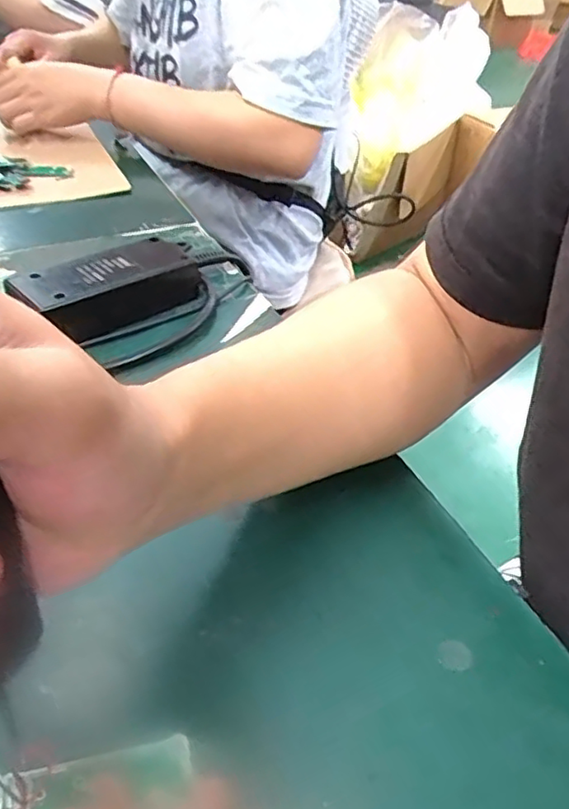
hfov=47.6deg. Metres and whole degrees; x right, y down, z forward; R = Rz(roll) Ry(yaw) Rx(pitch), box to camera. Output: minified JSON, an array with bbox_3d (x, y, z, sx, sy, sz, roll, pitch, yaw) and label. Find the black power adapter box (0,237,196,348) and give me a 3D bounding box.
[{"bbox_3d":[-0.113,-0.076,0.428,0.120,0.034,0.051,-31,49,-34],"label":"black power adapter box"}]

